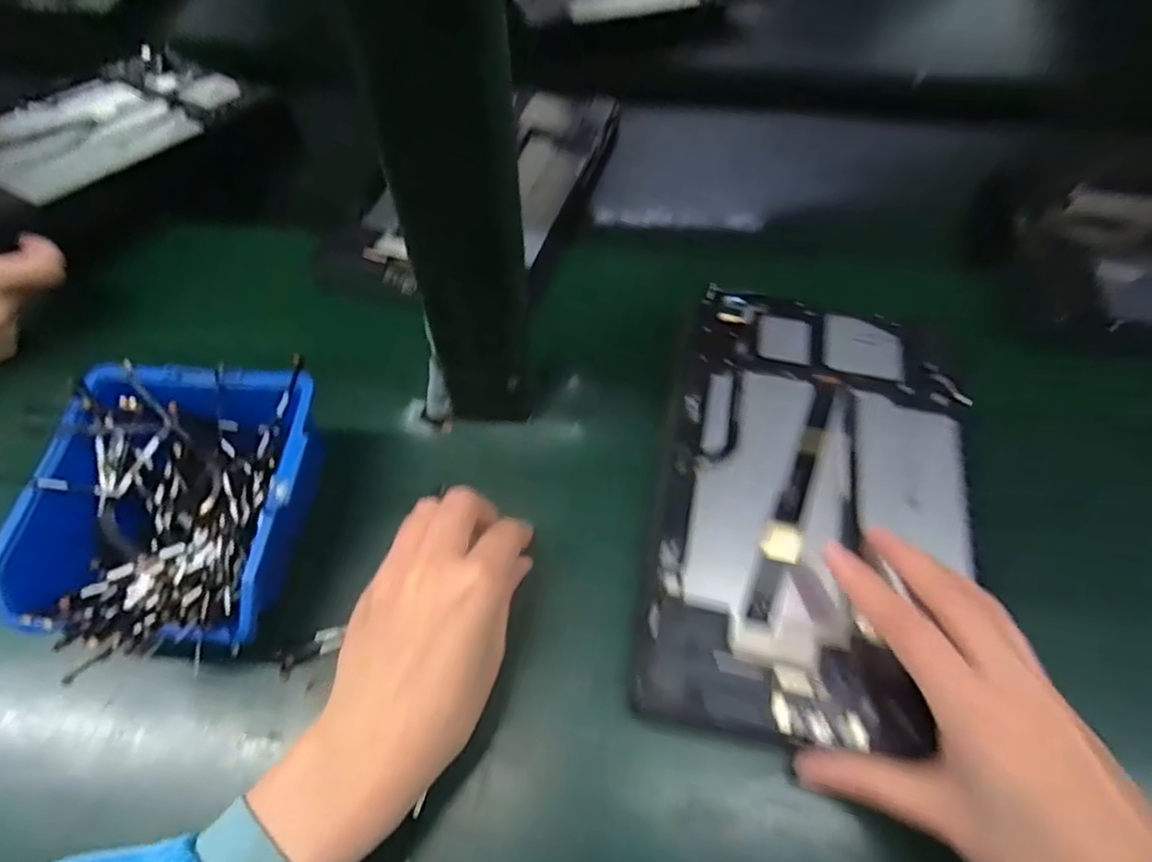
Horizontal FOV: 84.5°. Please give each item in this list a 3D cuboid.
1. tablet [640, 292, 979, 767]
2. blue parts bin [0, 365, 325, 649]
[{"bbox_3d":[0.122,0.028,0.320,0.151,0.012,0.241,11,59,7],"label":"tablet"},{"bbox_3d":[-0.182,0.038,0.301,0.118,0.055,0.129,3,58,2],"label":"blue parts bin"}]

